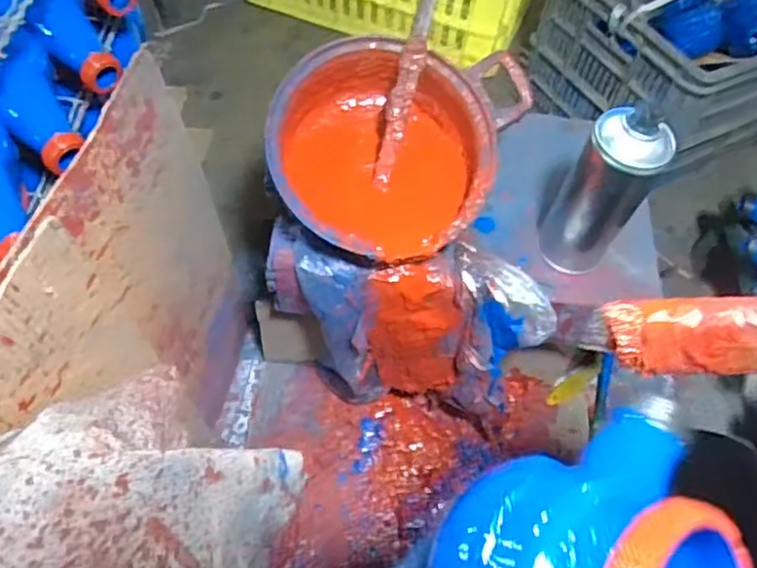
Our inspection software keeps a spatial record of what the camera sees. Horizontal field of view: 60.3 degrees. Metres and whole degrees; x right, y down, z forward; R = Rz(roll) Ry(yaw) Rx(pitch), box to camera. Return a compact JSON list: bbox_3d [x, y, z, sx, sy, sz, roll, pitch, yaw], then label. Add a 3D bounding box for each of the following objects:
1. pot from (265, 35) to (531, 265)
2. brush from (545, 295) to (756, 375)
[{"bbox_3d":[0.006,-0.131,0.618,0.227,0.113,0.227,2,77,-8],"label":"pot"},{"bbox_3d":[0.160,0.017,0.234,0.187,0.031,0.018,-3,56,14],"label":"brush"}]

